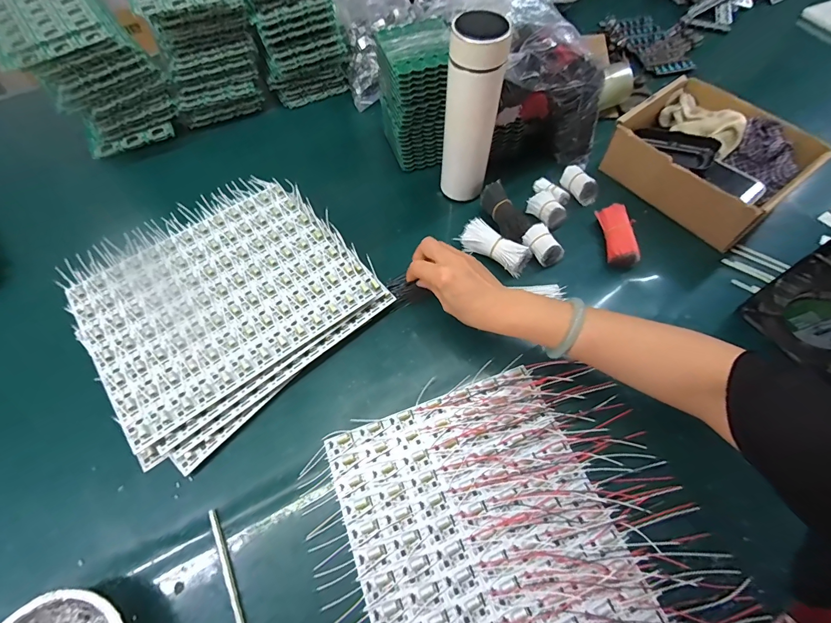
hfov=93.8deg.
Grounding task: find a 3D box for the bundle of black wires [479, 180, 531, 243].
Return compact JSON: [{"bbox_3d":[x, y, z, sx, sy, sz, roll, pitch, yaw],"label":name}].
[{"bbox_3d":[0.128,-0.143,0.555,0.037,0.028,0.095,-20,62,-11],"label":"bundle of black wires"}]

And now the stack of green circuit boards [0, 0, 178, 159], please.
[{"bbox_3d":[-0.509,-0.376,0.594,0.153,0.154,0.223,-40,68,-20],"label":"stack of green circuit boards"}]

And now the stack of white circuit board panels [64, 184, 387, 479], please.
[{"bbox_3d":[-0.232,-0.018,0.488,0.315,0.046,0.294,-37,66,-18],"label":"stack of white circuit board panels"}]

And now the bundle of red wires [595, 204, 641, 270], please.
[{"bbox_3d":[0.276,-0.102,0.536,0.031,0.038,0.095,1,60,1],"label":"bundle of red wires"}]

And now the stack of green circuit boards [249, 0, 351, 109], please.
[{"bbox_3d":[-0.218,-0.512,0.674,0.138,0.192,0.192,-21,62,-11],"label":"stack of green circuit boards"}]

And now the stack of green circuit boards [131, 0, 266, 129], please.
[{"bbox_3d":[-0.353,-0.455,0.641,0.150,0.172,0.190,-22,63,-12],"label":"stack of green circuit boards"}]

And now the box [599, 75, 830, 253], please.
[{"bbox_3d":[0.409,-0.216,0.557,0.167,0.087,0.222,-32,65,-17],"label":"box"}]

